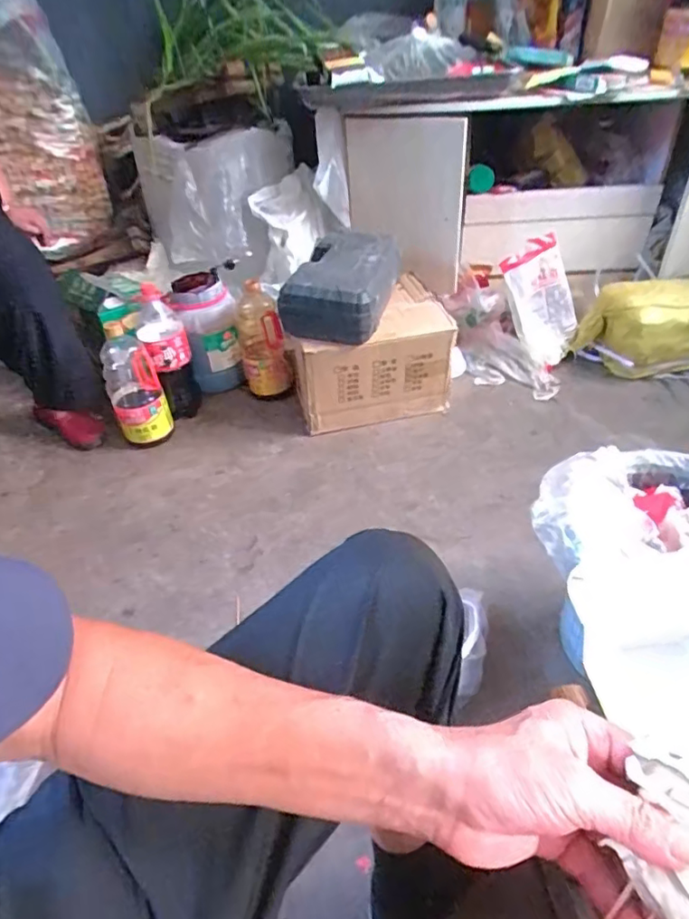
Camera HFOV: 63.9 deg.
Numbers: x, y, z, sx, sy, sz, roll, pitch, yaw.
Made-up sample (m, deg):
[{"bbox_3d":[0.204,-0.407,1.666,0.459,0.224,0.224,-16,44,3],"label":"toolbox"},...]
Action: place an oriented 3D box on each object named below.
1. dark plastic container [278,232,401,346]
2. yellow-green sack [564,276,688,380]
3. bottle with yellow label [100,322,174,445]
[{"bbox_3d":[-0.002,-0.374,1.143,0.199,0.138,0.288,8,43,15],"label":"dark plastic container"},{"bbox_3d":[0.759,-0.307,1.271,0.376,0.202,0.222,-7,41,-2],"label":"yellow-green sack"},{"bbox_3d":[-0.447,-0.158,1.164,0.107,0.266,0.101,-20,43,-16],"label":"bottle with yellow label"}]

